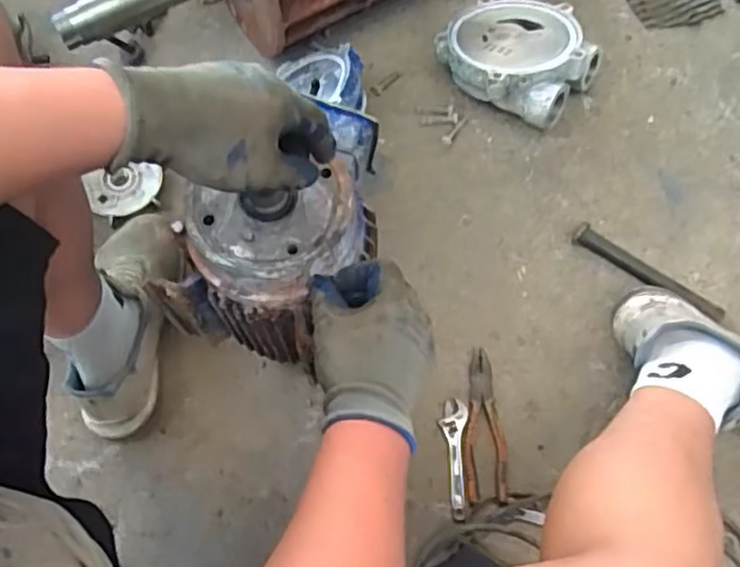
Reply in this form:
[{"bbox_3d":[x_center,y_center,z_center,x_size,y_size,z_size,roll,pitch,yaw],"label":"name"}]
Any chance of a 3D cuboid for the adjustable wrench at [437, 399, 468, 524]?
[{"bbox_3d":[0.102,0.215,0.832,0.031,0.016,0.142,1,69,1],"label":"adjustable wrench"}]

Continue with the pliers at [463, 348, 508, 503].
[{"bbox_3d":[0.142,0.175,0.841,0.052,0.023,0.179,-1,69,0],"label":"pliers"}]

